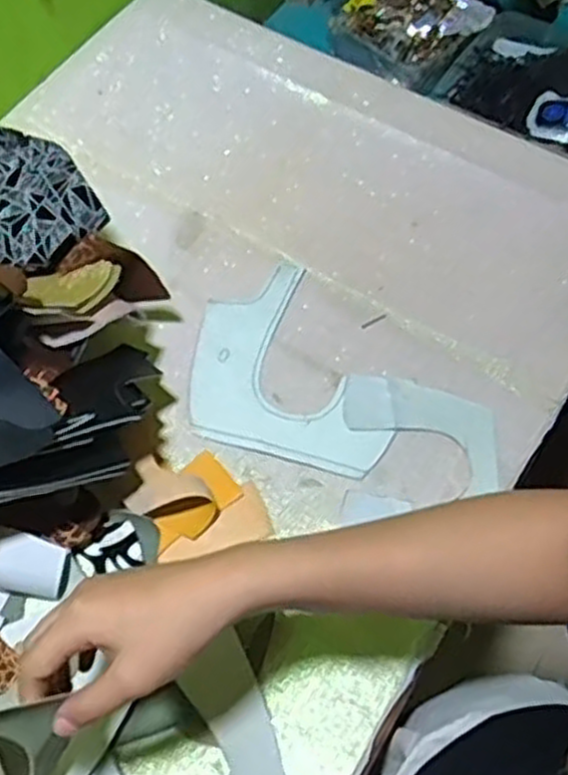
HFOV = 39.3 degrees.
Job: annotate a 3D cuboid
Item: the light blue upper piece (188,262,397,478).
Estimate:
[{"bbox_3d":[-0.011,-0.003,0.671,0.137,0.007,0.202,-22,64,-12],"label":"light blue upper piece"}]

